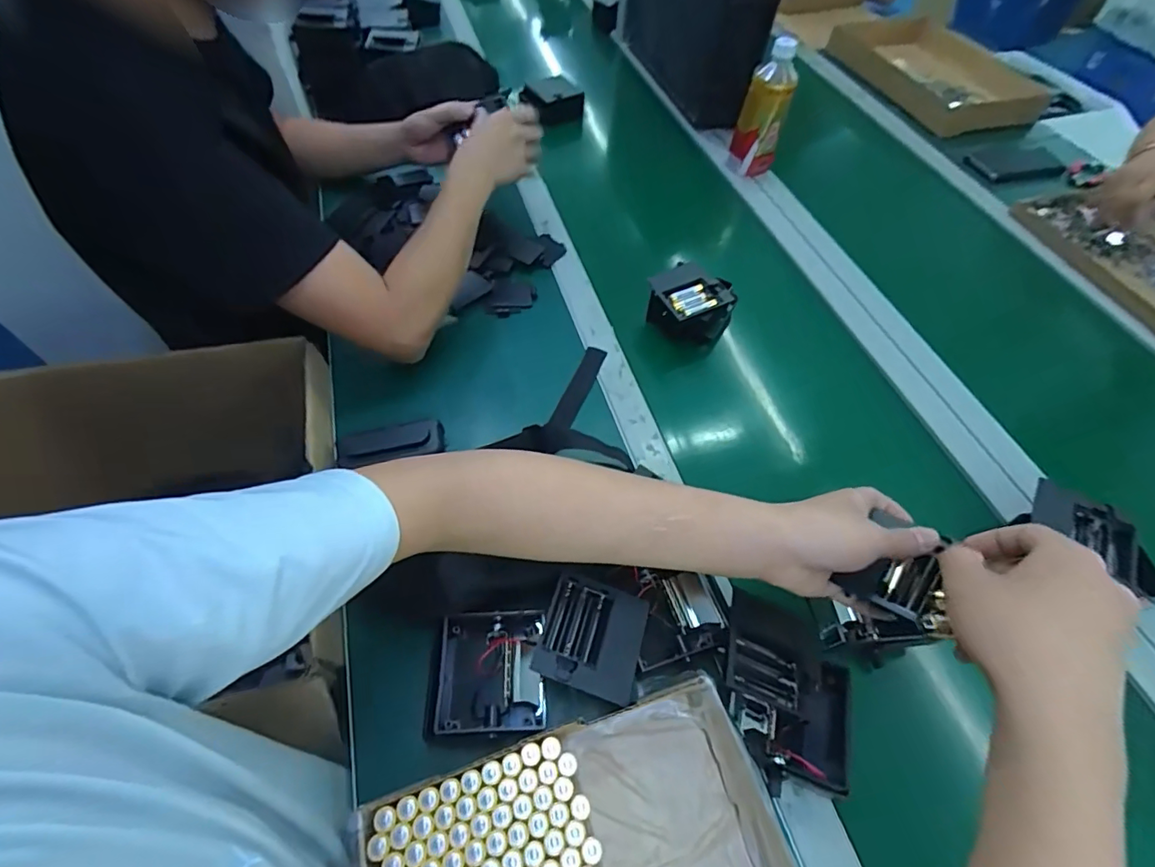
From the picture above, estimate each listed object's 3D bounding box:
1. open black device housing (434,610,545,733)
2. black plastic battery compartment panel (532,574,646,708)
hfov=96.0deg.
[{"bbox_3d":[-0.069,0.190,0.415,0.082,0.037,0.085,-1,57,-3],"label":"open black device housing"},{"bbox_3d":[0.012,0.159,0.407,0.077,0.016,0.081,14,57,7],"label":"black plastic battery compartment panel"}]

